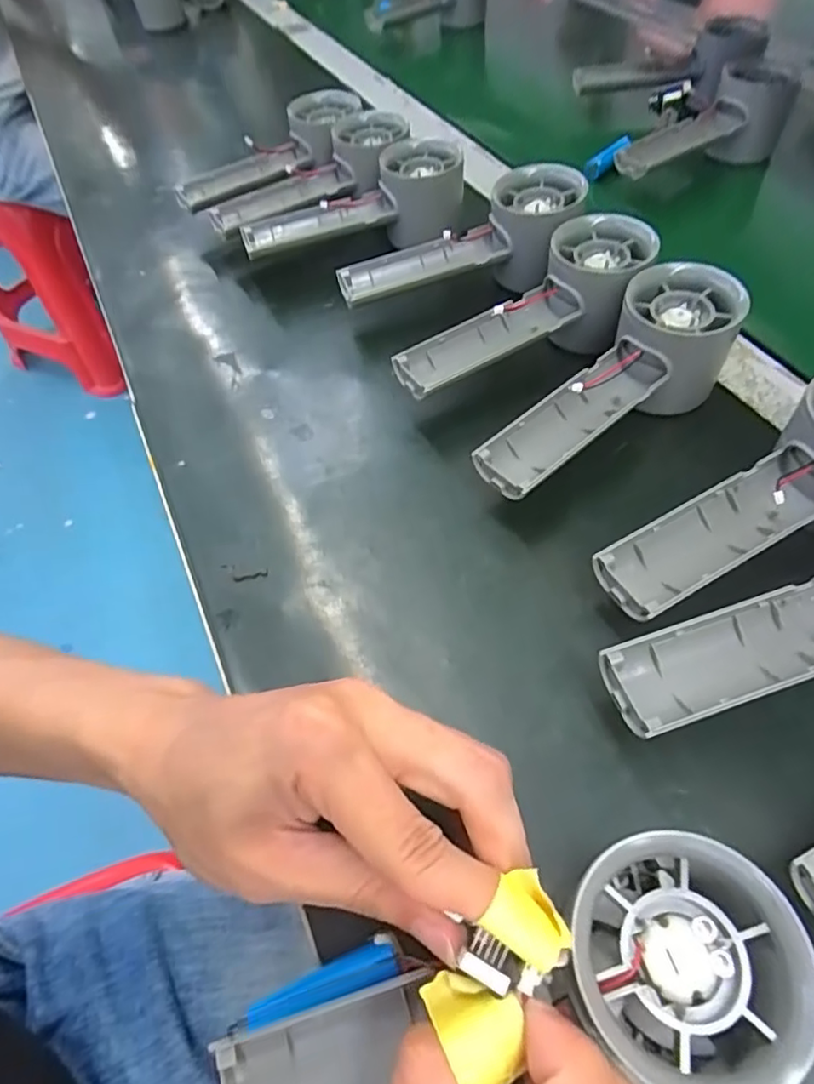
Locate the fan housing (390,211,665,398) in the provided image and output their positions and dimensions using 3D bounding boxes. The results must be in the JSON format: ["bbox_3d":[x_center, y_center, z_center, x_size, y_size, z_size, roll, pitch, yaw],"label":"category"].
[{"bbox_3d":[0.069,-0.118,0.342,0.151,0.062,0.059,-33,58,-17],"label":"fan housing"}]

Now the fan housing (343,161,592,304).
[{"bbox_3d":[0.033,-0.189,0.391,0.156,0.057,0.060,-8,54,0],"label":"fan housing"}]

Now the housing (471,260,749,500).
[{"bbox_3d":[0.102,-0.074,0.307,0.154,0.063,0.051,-37,59,-19],"label":"housing"}]

